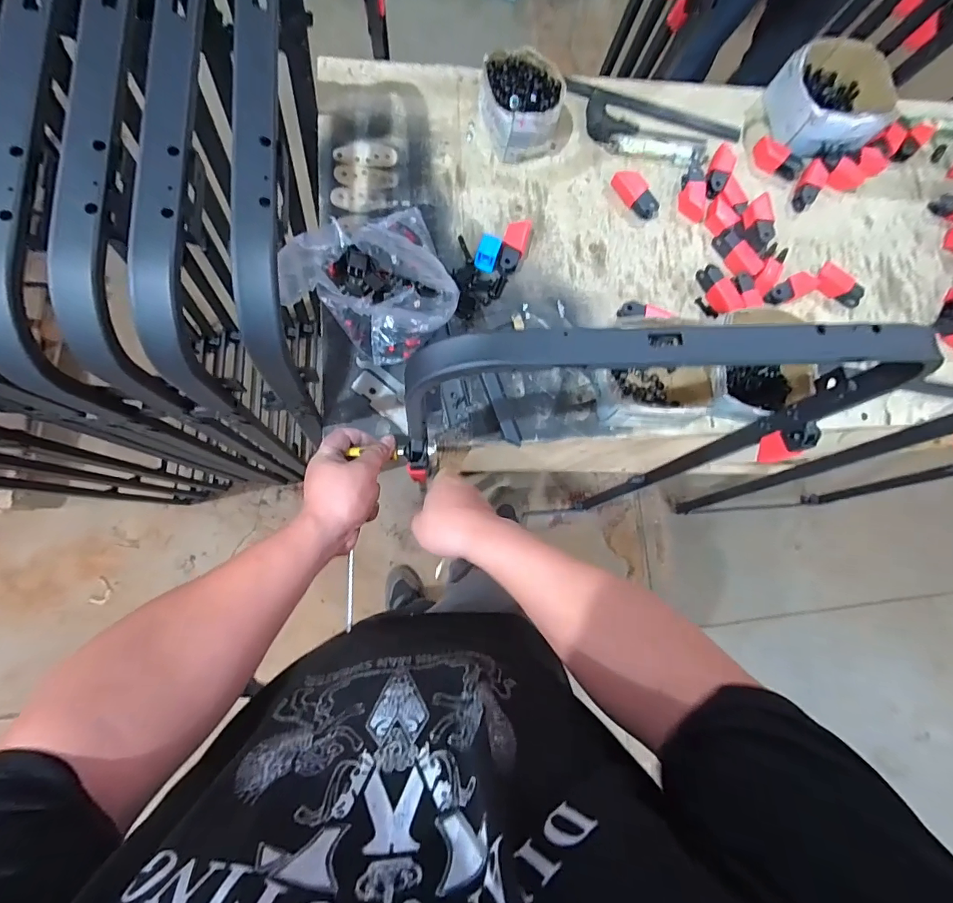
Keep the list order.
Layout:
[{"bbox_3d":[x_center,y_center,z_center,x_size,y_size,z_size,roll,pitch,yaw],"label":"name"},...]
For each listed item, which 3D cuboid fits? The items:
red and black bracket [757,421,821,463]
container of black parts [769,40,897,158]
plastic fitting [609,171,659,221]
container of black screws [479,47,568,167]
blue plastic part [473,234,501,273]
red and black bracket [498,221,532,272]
[{"bbox_3d":[0.405,-0.010,0.582,0.026,0.078,0.042,-2,83,-6],"label":"red and black bracket"},{"bbox_3d":[0.629,-0.626,0.790,0.198,0.068,0.180,-7,83,-7],"label":"container of black parts"},{"bbox_3d":[0.254,-0.412,0.715,0.086,0.025,0.034,45,80,1],"label":"plastic fitting"},{"bbox_3d":[0.068,-0.526,0.680,0.113,0.071,0.134,-17,85,-8],"label":"container of black screws"},{"bbox_3d":[0.017,-0.297,0.672,0.031,0.028,0.047,18,81,-4],"label":"blue plastic part"},{"bbox_3d":[0.057,-0.312,0.681,0.035,0.030,0.090,17,81,-4],"label":"red and black bracket"}]

